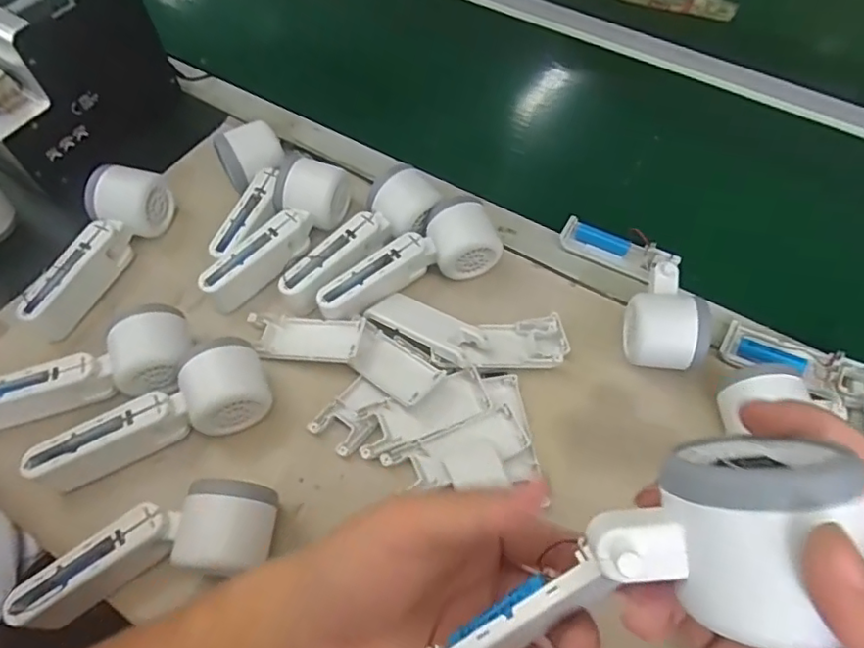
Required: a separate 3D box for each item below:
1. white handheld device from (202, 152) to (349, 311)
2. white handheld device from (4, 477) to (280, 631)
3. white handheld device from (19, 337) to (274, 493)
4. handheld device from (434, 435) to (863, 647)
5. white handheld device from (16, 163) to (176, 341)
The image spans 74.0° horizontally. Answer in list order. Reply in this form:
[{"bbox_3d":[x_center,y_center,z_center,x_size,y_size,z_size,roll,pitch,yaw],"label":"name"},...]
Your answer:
[{"bbox_3d":[-0.132,-0.080,0.493,0.051,0.052,0.158,27,62,16],"label":"white handheld device"},{"bbox_3d":[-0.183,0.149,0.374,0.163,0.051,0.061,-13,59,-8],"label":"white handheld device"},{"bbox_3d":[-0.203,0.067,0.420,0.164,0.056,0.060,-22,61,-13],"label":"white handheld device"},{"bbox_3d":[0.072,0.090,0.201,0.052,0.150,0.058,12,47,-43],"label":"handheld device"},{"bbox_3d":[-0.292,-0.066,0.498,0.054,0.058,0.156,14,59,9],"label":"white handheld device"}]

